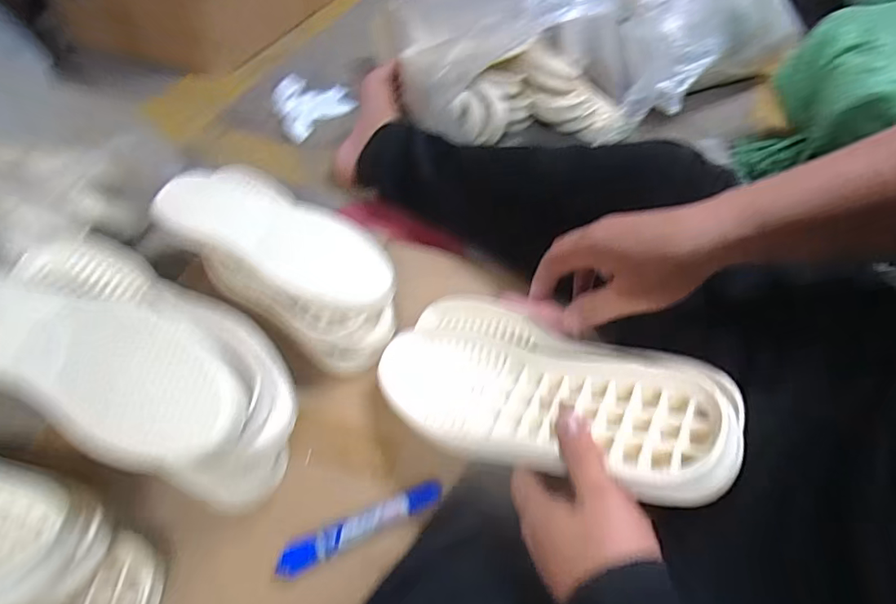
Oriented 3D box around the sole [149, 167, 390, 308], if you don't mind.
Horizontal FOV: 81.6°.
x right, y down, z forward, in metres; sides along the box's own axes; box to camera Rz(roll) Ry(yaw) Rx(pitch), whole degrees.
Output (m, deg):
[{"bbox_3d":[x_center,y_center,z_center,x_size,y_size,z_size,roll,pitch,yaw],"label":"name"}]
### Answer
[{"bbox_3d":[-0.170,-0.076,0.535,0.267,0.026,0.113,28,54,18],"label":"sole"}]

